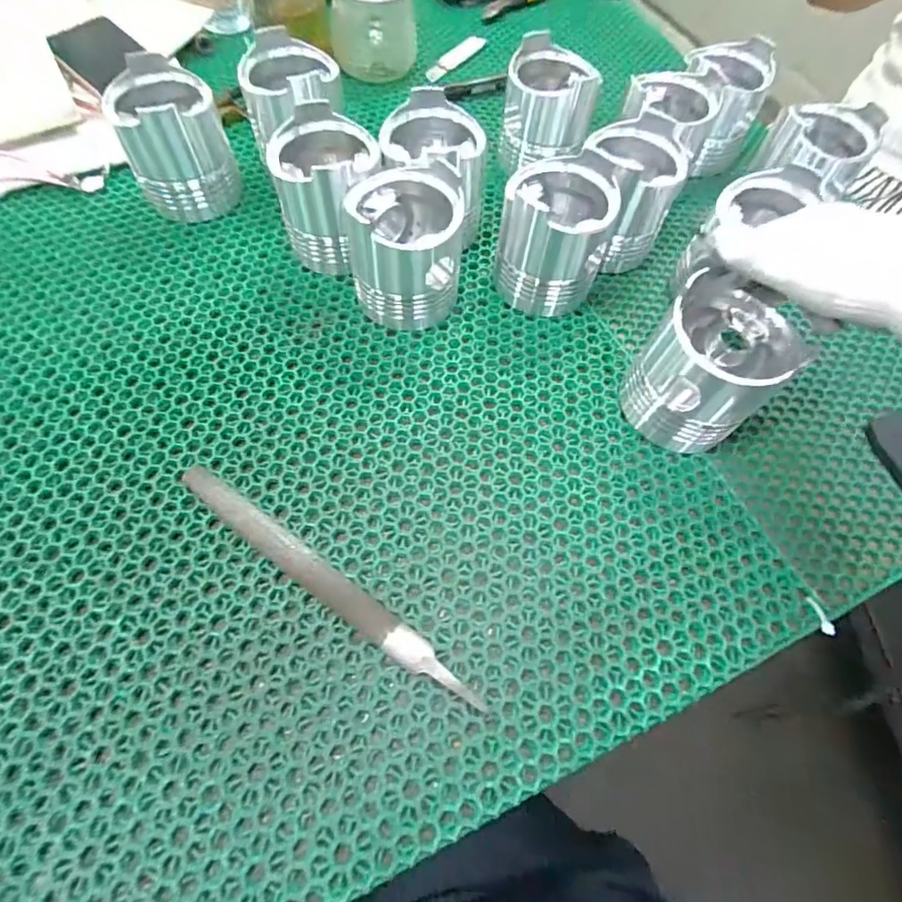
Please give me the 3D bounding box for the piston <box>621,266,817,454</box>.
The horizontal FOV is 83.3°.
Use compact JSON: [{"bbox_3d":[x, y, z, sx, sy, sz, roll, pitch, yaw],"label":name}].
[{"bbox_3d":[0.182,-0.059,0.357,0.083,0.086,0.085,38,67,16],"label":"piston"}]

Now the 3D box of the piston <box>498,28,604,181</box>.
[{"bbox_3d":[0.092,-0.335,0.497,0.081,0.085,0.081,1,63,-2],"label":"piston"}]

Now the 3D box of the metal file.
[{"bbox_3d":[-0.081,0.079,0.313,0.233,0.009,0.019,34,66,14],"label":"metal file"}]

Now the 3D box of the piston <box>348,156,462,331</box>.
[{"bbox_3d":[-0.034,-0.161,0.395,0.085,0.092,0.086,7,63,1],"label":"piston"}]

